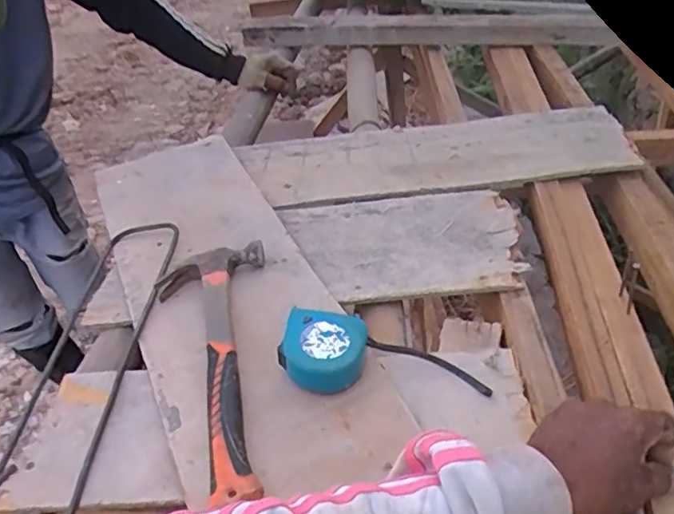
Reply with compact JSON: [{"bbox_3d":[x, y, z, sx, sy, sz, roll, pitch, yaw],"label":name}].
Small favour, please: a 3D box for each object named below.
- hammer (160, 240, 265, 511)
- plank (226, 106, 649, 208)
[{"bbox_3d":[-0.131,0.102,0.599,0.117,0.033,0.338,-8,37,-2],"label":"hammer"},{"bbox_3d":[0.137,-0.152,0.899,0.547,0.030,0.205,-6,37,1],"label":"plank"}]

